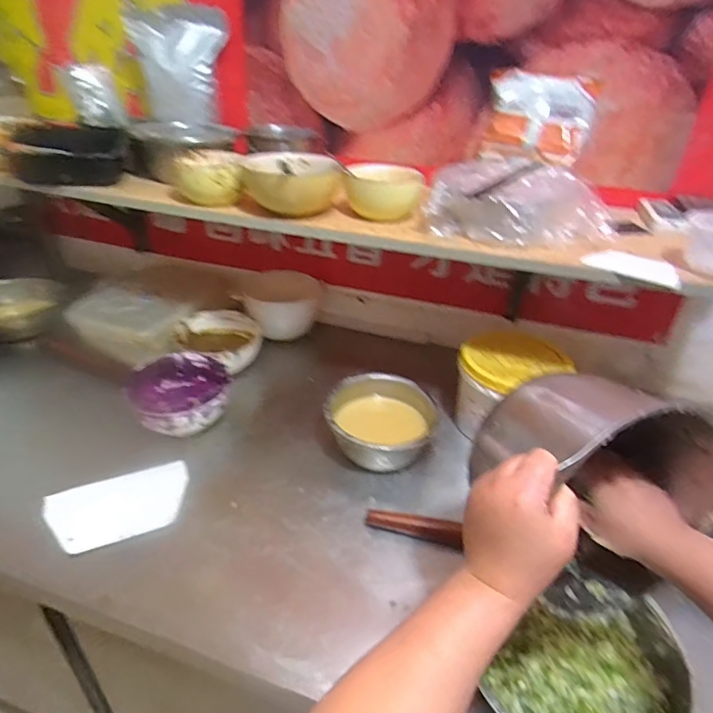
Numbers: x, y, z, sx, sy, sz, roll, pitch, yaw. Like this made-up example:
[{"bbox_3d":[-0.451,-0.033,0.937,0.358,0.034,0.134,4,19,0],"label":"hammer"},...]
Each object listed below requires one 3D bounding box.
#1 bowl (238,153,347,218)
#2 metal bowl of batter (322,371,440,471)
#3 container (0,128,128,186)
[{"bbox_3d":[-0.109,-0.293,0.789,0.157,0.070,0.145,-4,33,-11],"label":"bowl"},{"bbox_3d":[0.039,0.124,0.833,0.176,0.106,0.175,2,33,-2],"label":"metal bowl of batter"},{"bbox_3d":[-0.503,-0.353,0.839,0.194,0.079,0.138,-16,38,-27],"label":"container"}]

